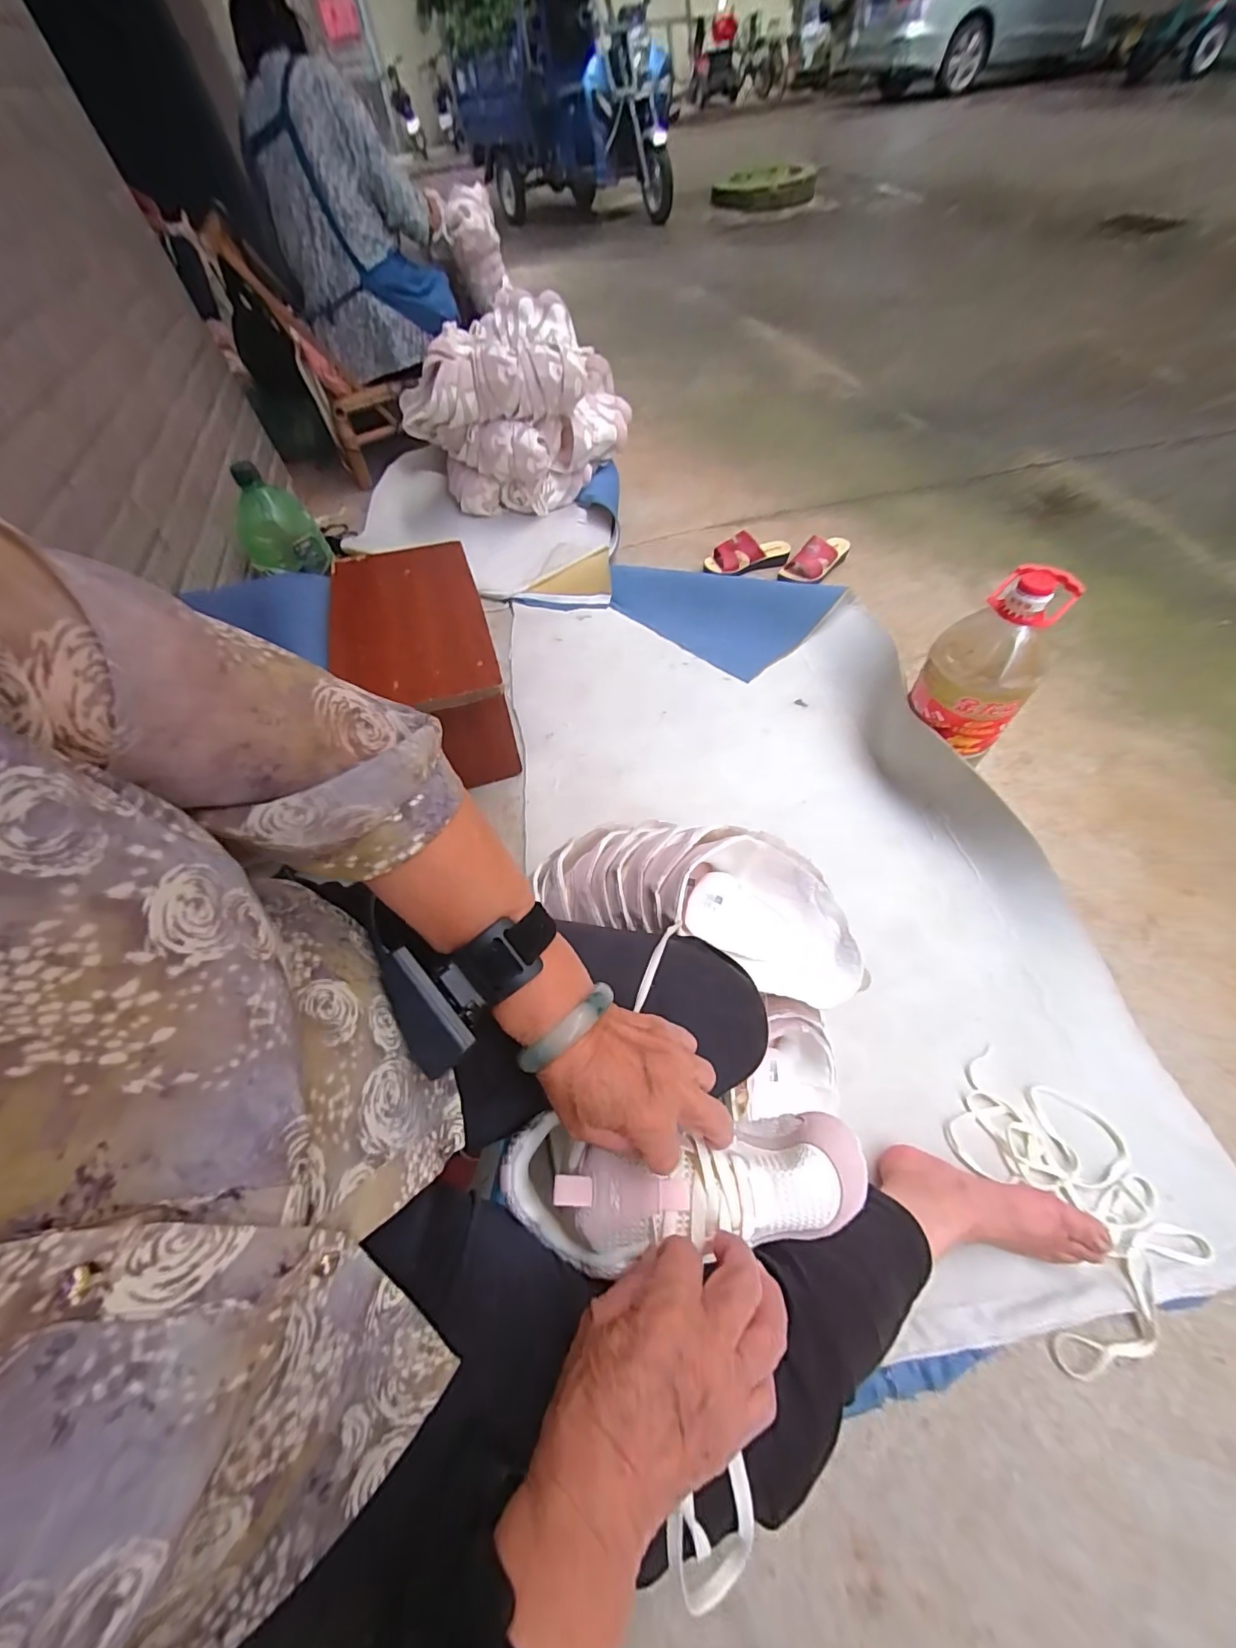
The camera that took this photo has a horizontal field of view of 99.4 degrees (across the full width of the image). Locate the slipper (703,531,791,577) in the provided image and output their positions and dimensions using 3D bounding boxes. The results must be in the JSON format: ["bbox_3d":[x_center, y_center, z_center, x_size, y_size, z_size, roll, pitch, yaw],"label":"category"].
[{"bbox_3d":[0.312,-0.653,1.269,0.204,0.063,0.079,-13,56,-5],"label":"slipper"}]

